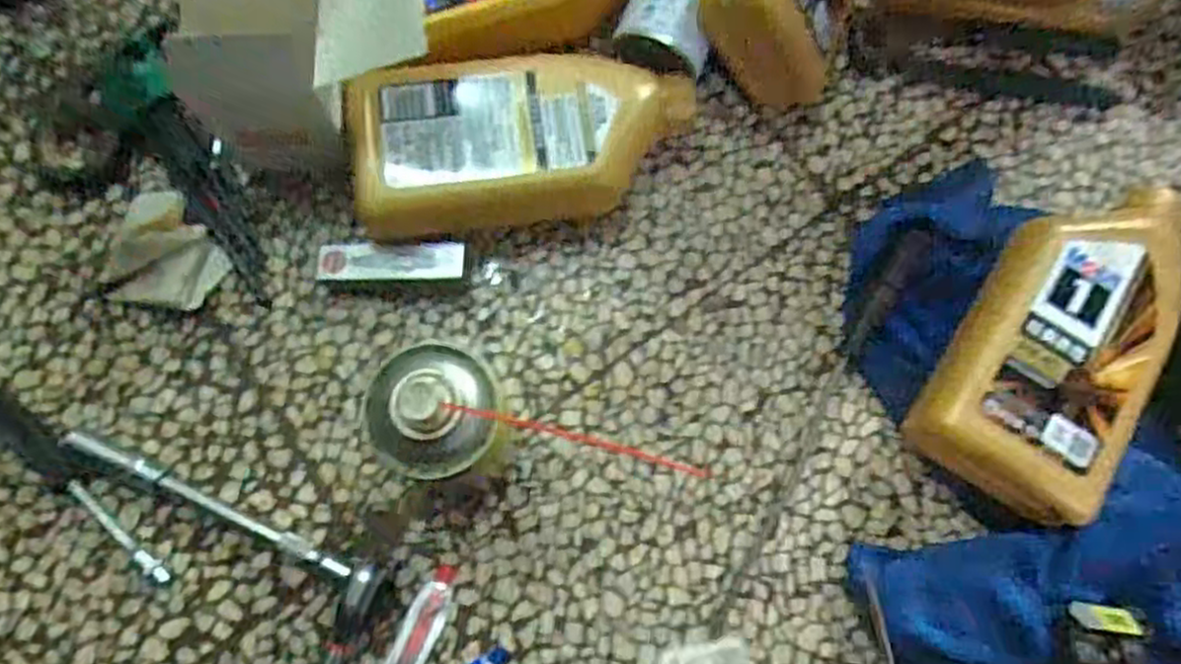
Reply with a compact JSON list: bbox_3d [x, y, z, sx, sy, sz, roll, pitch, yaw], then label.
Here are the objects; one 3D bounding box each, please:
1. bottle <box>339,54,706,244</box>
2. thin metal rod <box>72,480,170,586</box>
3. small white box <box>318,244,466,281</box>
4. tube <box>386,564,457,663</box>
[{"bbox_3d":[-0.043,-0.124,0.519,0.217,0.066,0.107,-9,76,-4],"label":"bottle"},{"bbox_3d":[-0.290,0.123,0.476,0.087,0.007,0.009,40,78,8],"label":"thin metal rod"},{"bbox_3d":[-0.132,-0.045,0.517,0.095,0.019,0.026,0,75,-2],"label":"small white box"},{"bbox_3d":[-0.103,0.183,0.468,0.023,0.006,0.084,26,76,5],"label":"tube"}]

